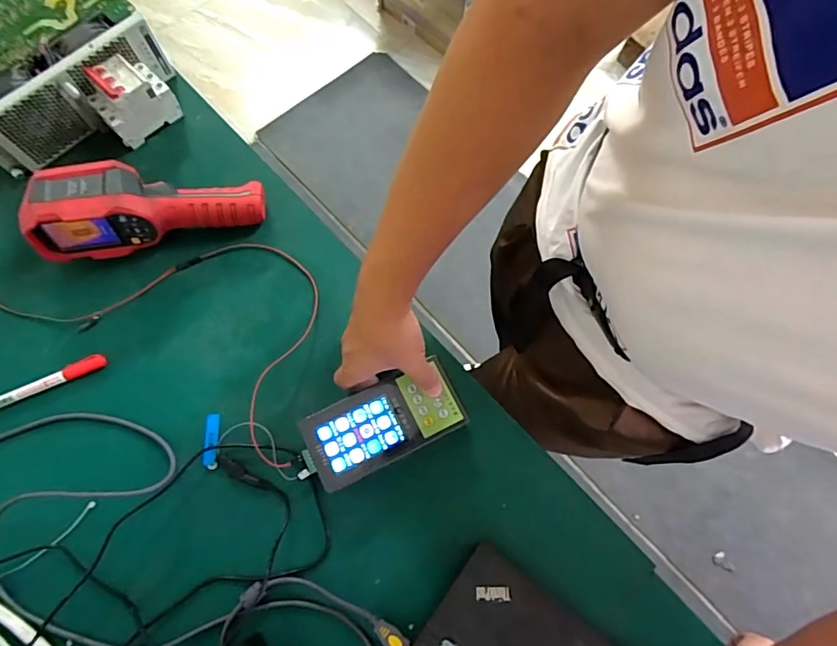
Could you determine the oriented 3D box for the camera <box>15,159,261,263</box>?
[{"bbox_3d":[-0.286,-0.133,0.534,0.226,0.082,0.084,-15,73,-7],"label":"camera"}]

